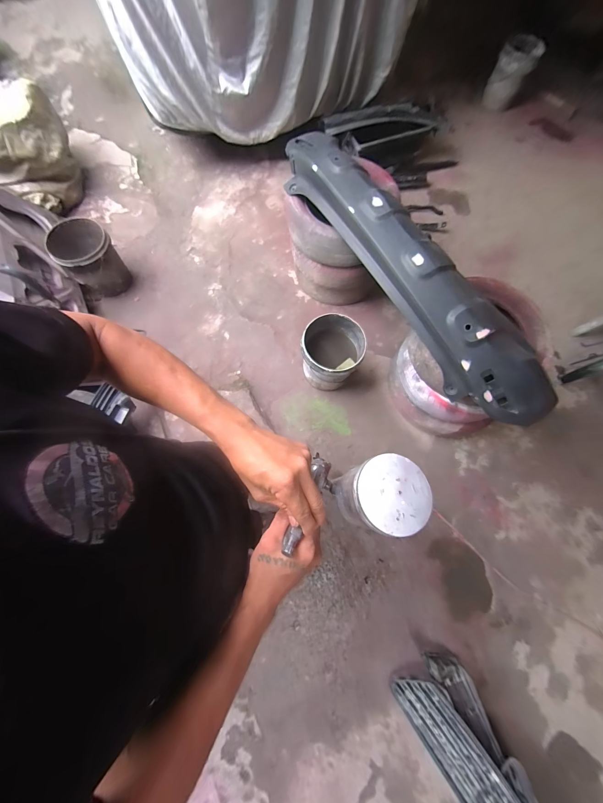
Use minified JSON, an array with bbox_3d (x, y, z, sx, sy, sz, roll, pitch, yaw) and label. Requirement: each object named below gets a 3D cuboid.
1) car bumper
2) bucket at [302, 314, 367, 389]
[{"bbox_3d":[0.414,-0.536,1.063,0.283,0.288,1.508,-35,78,-11],"label":"car bumper"},{"bbox_3d":[0.150,-0.238,1.418,0.291,0.349,0.303,1,74,-2],"label":"bucket"}]

